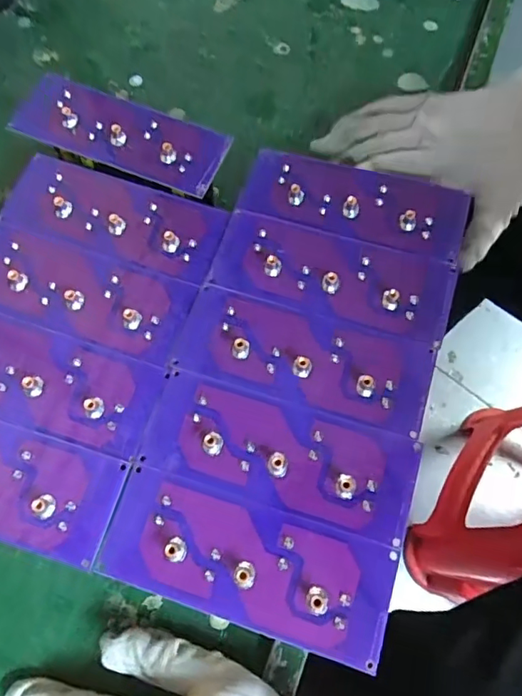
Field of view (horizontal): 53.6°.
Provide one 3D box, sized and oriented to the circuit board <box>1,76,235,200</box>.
[{"bbox_3d":[-0.092,-0.143,0.338,0.137,0.010,0.053,19,70,8],"label":"circuit board"}]

